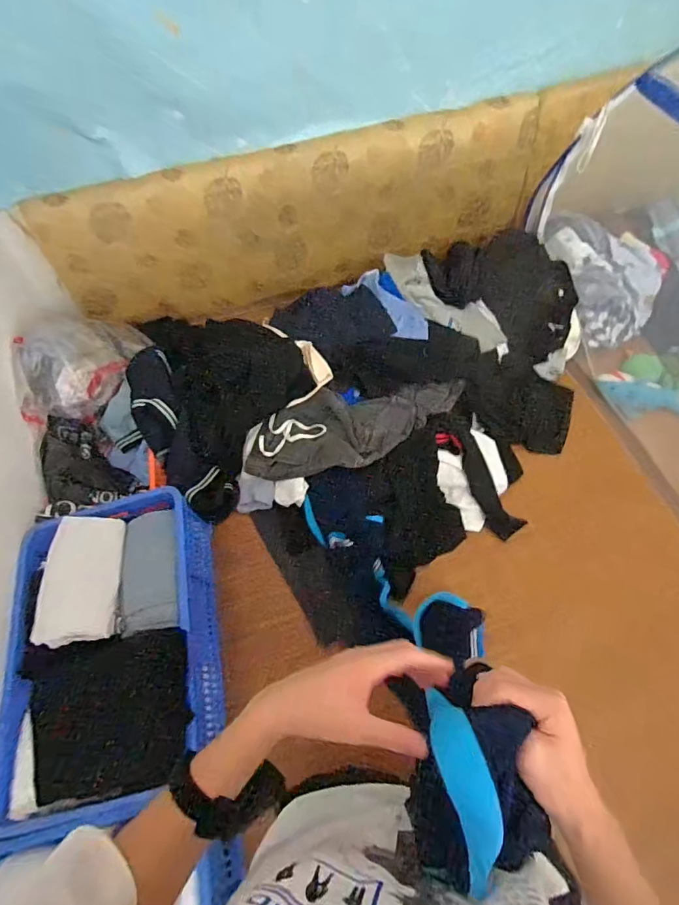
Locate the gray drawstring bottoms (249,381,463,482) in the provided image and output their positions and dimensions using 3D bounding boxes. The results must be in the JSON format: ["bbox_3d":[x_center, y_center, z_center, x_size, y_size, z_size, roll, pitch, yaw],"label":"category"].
[{"bbox_3d":[0.045,-0.065,1.214,0.582,0.096,0.223,-6,60,0],"label":"gray drawstring bottoms"}]

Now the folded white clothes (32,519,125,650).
[{"bbox_3d":[-0.569,0.275,1.019,0.179,0.031,0.279,-9,60,-1],"label":"folded white clothes"}]

